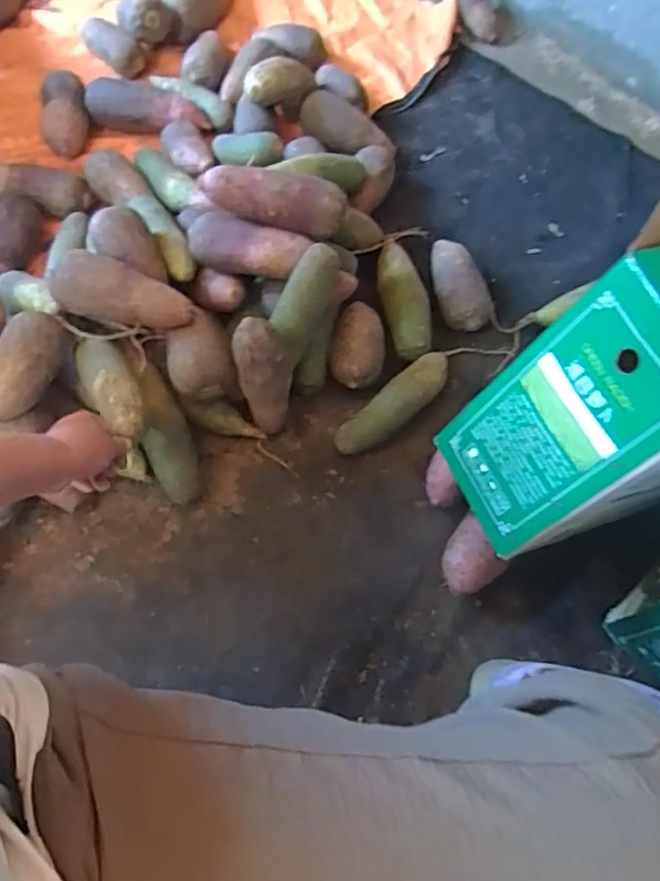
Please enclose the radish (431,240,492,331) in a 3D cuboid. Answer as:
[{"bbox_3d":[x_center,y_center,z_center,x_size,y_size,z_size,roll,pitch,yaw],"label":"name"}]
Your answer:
[{"bbox_3d":[0.181,-0.224,0.927,0.069,0.063,0.156,-18,66,-11],"label":"radish"}]

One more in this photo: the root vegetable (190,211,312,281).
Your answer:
[{"bbox_3d":[-0.107,-0.242,0.804,0.152,0.057,0.050,14,64,4],"label":"root vegetable"}]

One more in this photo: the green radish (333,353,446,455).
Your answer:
[{"bbox_3d":[0.088,-0.045,0.844,0.191,0.045,0.050,-40,72,-20],"label":"green radish"}]

